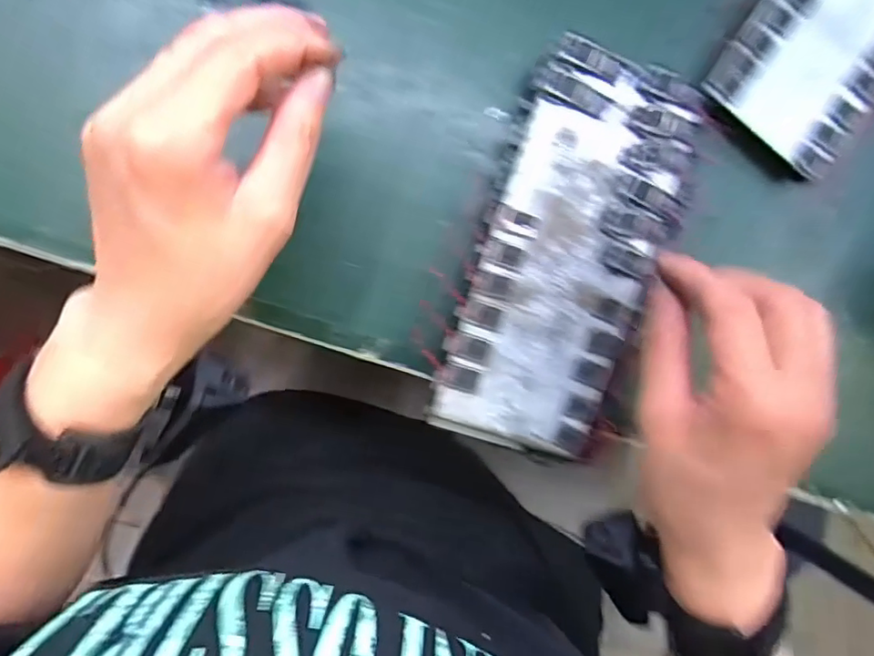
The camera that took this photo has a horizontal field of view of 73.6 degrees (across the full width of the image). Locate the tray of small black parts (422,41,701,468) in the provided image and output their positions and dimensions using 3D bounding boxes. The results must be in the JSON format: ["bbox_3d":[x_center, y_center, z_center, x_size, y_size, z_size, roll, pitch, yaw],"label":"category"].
[{"bbox_3d":[0.068,-0.036,0.300,0.094,0.012,0.200,18,93,-7],"label":"tray of small black parts"}]

